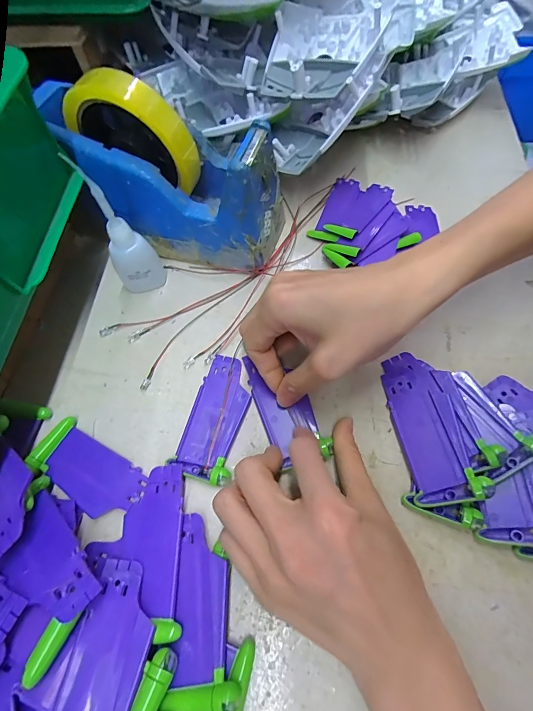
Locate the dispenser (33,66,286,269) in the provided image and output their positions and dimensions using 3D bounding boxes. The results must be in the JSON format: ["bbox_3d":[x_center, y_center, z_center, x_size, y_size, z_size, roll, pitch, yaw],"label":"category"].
[{"bbox_3d":[-0.071,-0.142,0.277,0.161,0.116,0.081,22,67,12],"label":"dispenser"}]

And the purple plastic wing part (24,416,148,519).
[{"bbox_3d":[-0.119,0.077,0.235,0.078,0.009,0.037,29,69,15],"label":"purple plastic wing part"}]

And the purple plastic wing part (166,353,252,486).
[{"bbox_3d":[-0.034,0.042,0.250,0.040,0.009,0.088,16,66,9],"label":"purple plastic wing part"}]

